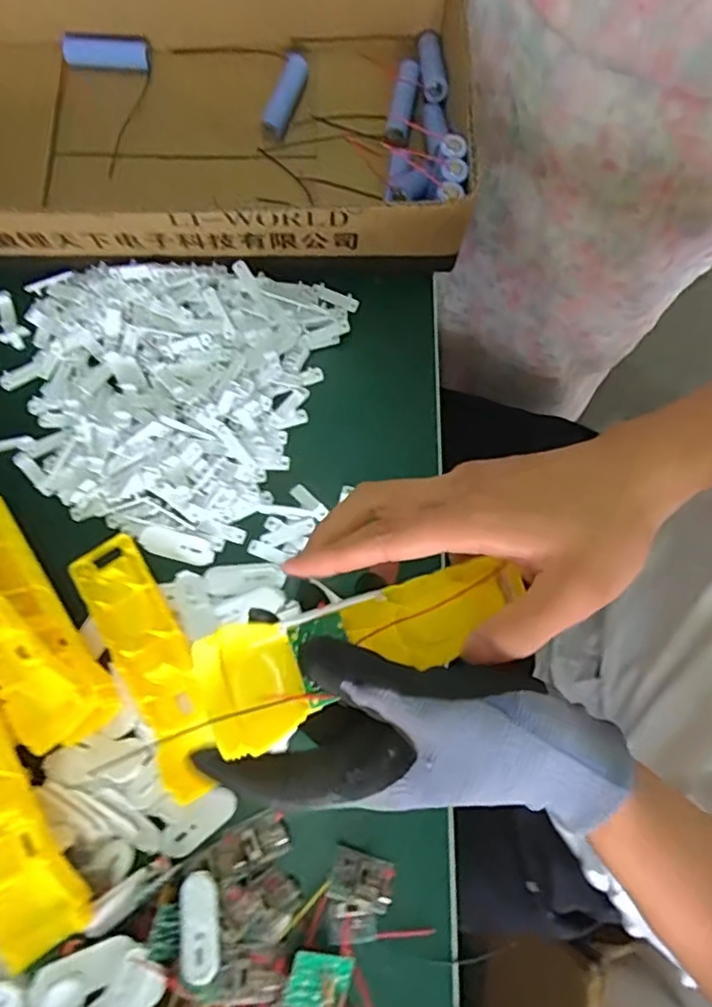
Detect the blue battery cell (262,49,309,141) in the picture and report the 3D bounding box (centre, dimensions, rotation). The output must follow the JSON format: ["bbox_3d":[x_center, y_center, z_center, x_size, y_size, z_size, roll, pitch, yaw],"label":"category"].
[{"bbox_3d":[-0.053,-0.321,0.480,0.019,0.023,0.074,16,77,5],"label":"blue battery cell"}]

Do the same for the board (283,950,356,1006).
[{"bbox_3d":[-0.020,0.262,0.340,0.037,0.004,0.025,24,71,-19],"label":"board"}]

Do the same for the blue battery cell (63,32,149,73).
[{"bbox_3d":[-0.195,-0.353,0.484,0.065,0.022,0.020,-3,76,1],"label":"blue battery cell"}]

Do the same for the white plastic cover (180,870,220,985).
[{"bbox_3d":[-0.086,0.231,0.338,0.020,0.006,0.051,-11,61,-1],"label":"white plastic cover"}]

